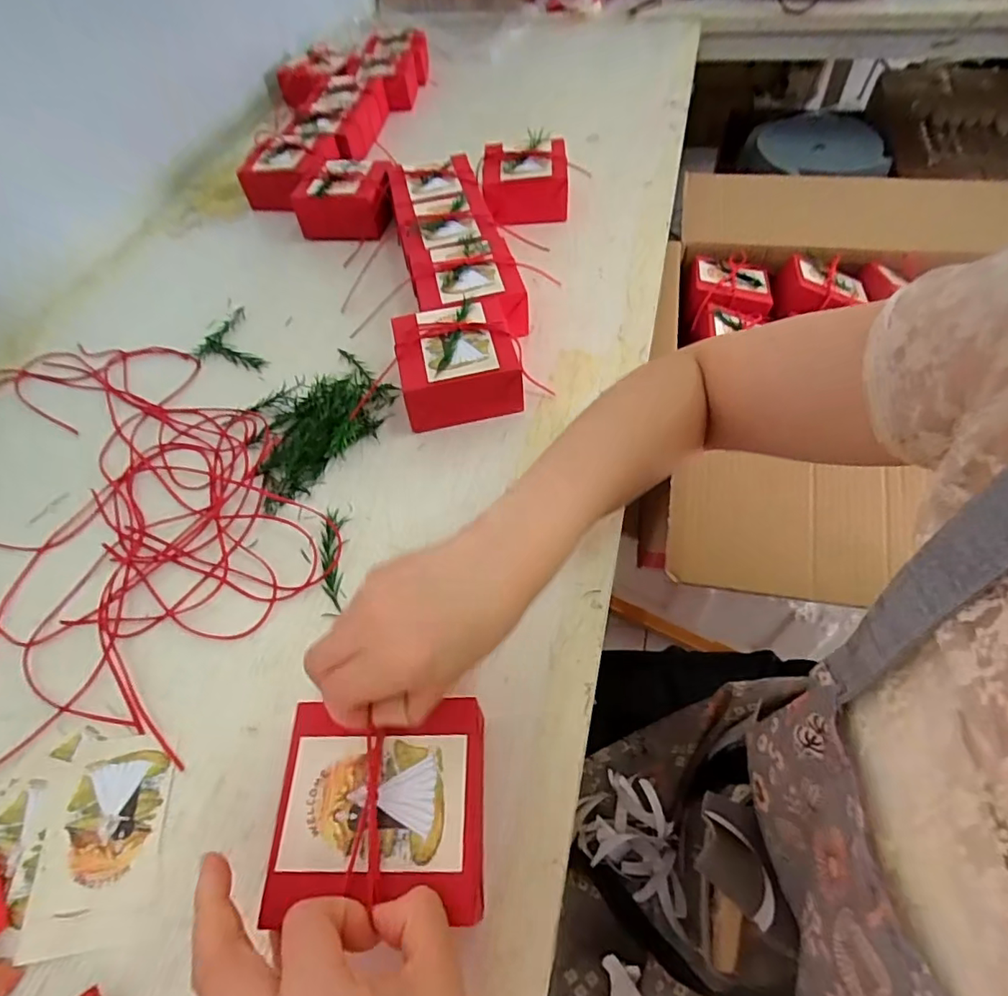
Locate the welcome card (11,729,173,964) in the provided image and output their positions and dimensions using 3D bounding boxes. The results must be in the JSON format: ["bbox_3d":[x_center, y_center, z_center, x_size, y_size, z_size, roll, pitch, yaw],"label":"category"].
[{"bbox_3d":[-0.232,0.194,0.318,0.066,0.004,0.108,-10,54,-2],"label":"welcome card"}]

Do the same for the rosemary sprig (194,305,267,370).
[{"bbox_3d":[-0.287,-0.160,0.569,0.062,0.012,0.106,-29,57,-15],"label":"rosemary sprig"}]

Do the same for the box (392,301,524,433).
[{"bbox_3d":[-0.042,-0.118,0.487,0.098,0.057,0.099,-12,55,-4],"label":"box"}]

